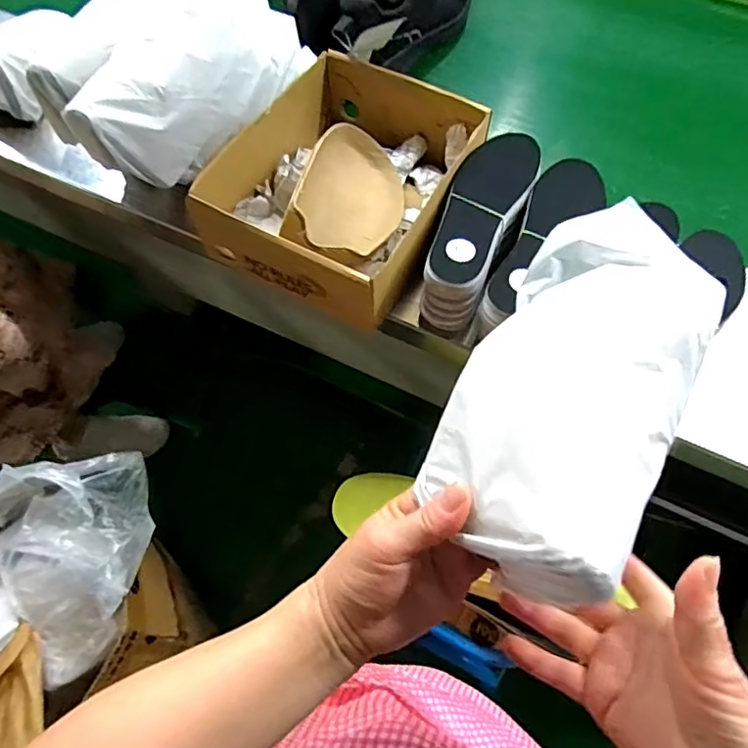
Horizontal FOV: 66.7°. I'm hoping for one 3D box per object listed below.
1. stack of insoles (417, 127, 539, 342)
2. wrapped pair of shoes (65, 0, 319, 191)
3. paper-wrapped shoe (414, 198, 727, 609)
[{"bbox_3d":[0.106,-0.143,0.584,0.073,0.072,0.207,19,67,10],"label":"stack of insoles"},{"bbox_3d":[-0.175,-0.300,0.566,0.106,0.100,0.261,23,68,12],"label":"wrapped pair of shoes"},{"bbox_3d":[0.113,-0.002,0.309,0.110,0.050,0.227,25,65,12],"label":"paper-wrapped shoe"}]

